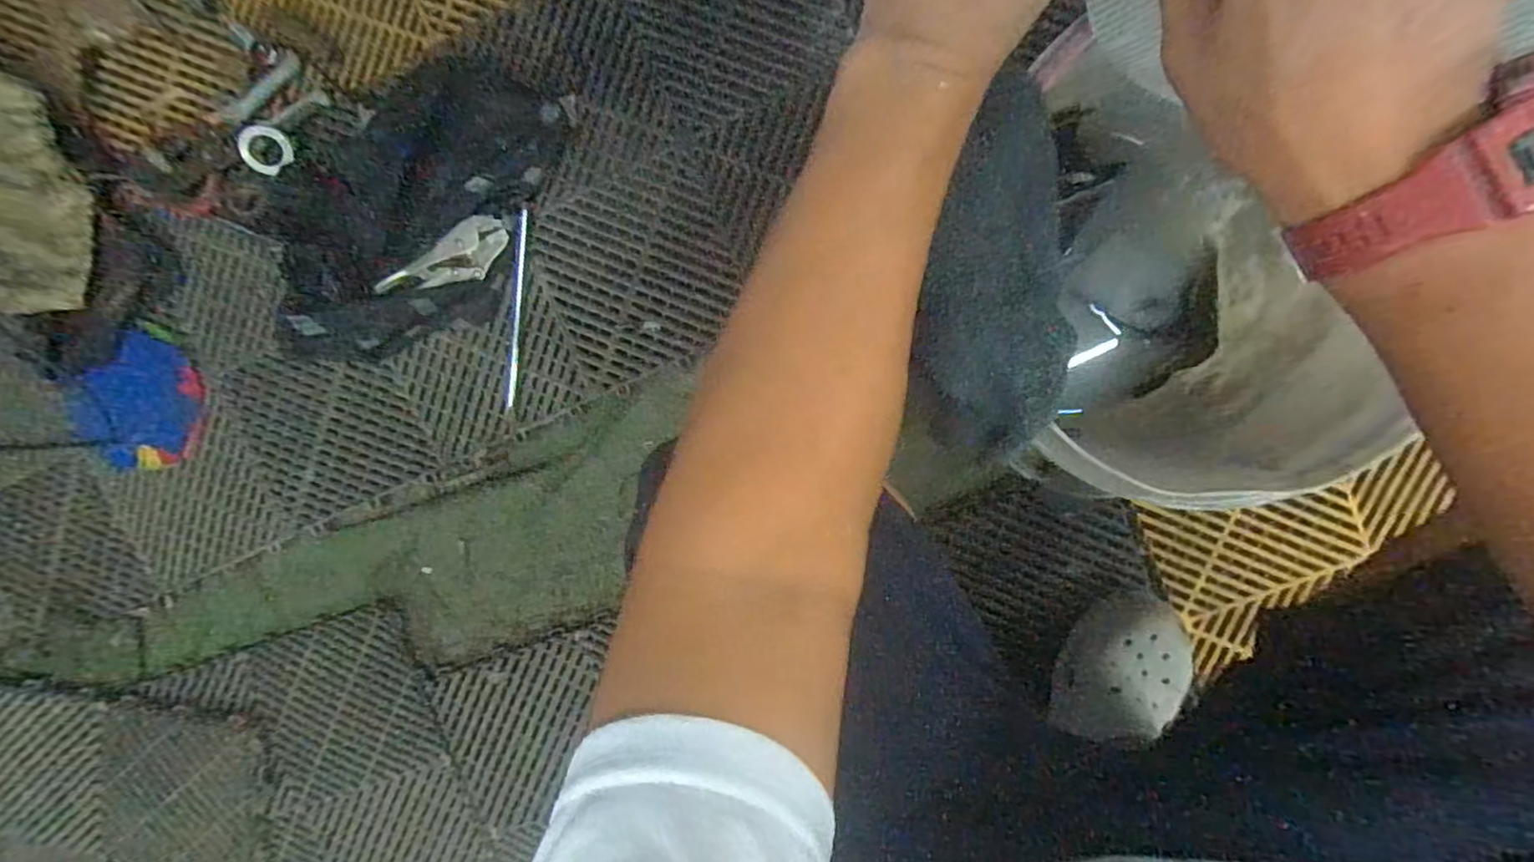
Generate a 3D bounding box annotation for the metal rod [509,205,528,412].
[{"bbox_3d":[-0.267,-0.128,0.691,0.009,0.008,0.205,8,97,4],"label":"metal rod"}]

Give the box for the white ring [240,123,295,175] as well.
[{"bbox_3d":[-0.523,-0.293,0.672,0.059,0.004,0.046,35,73,-1],"label":"white ring"}]

